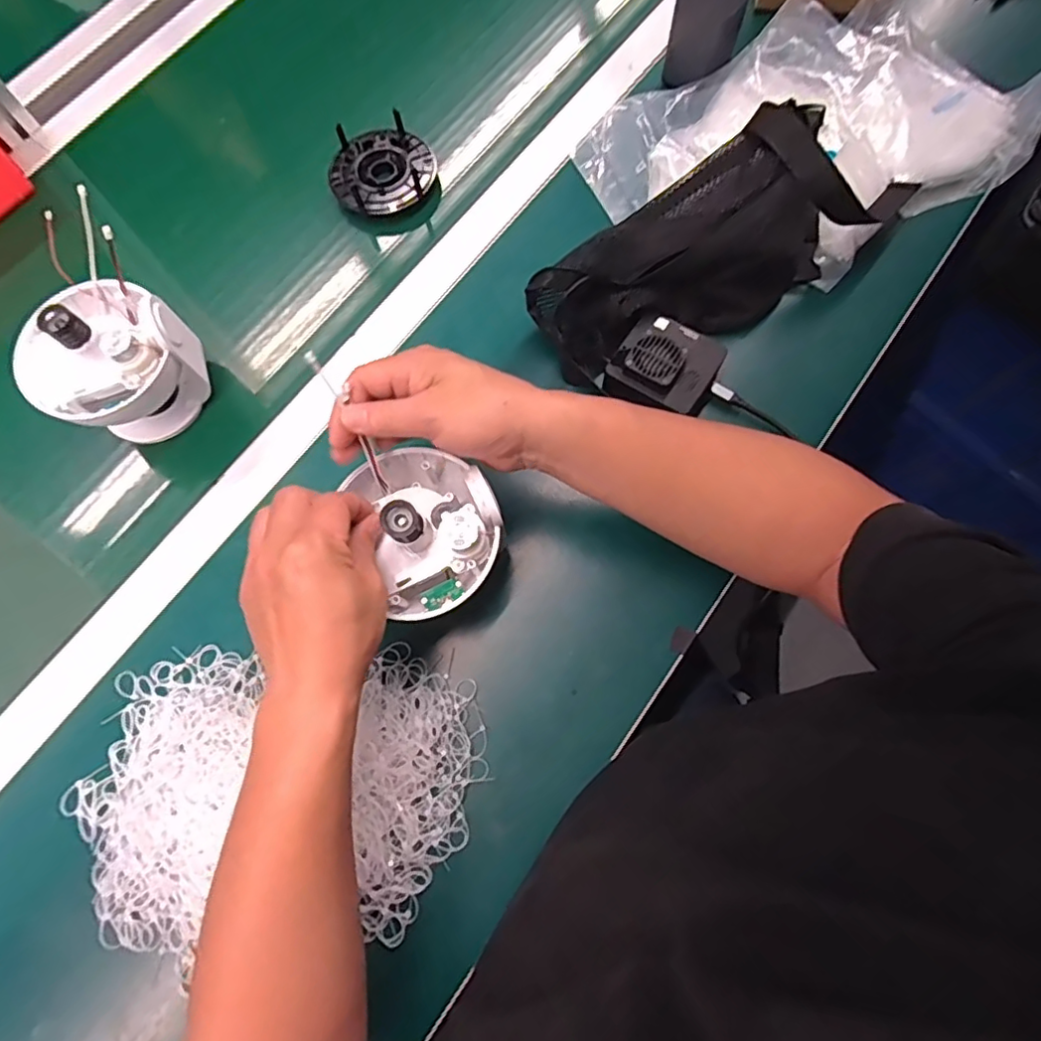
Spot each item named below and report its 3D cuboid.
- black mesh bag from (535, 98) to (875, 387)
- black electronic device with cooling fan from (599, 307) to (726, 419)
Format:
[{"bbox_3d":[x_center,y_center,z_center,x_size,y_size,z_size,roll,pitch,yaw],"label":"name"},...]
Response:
[{"bbox_3d":[0.144,-0.219,0.480,0.270,0.100,0.115,-32,75,-7],"label":"black mesh bag"},{"bbox_3d":[0.119,-0.125,0.480,0.080,0.043,0.073,33,77,11],"label":"black electronic device with cooling fan"}]

